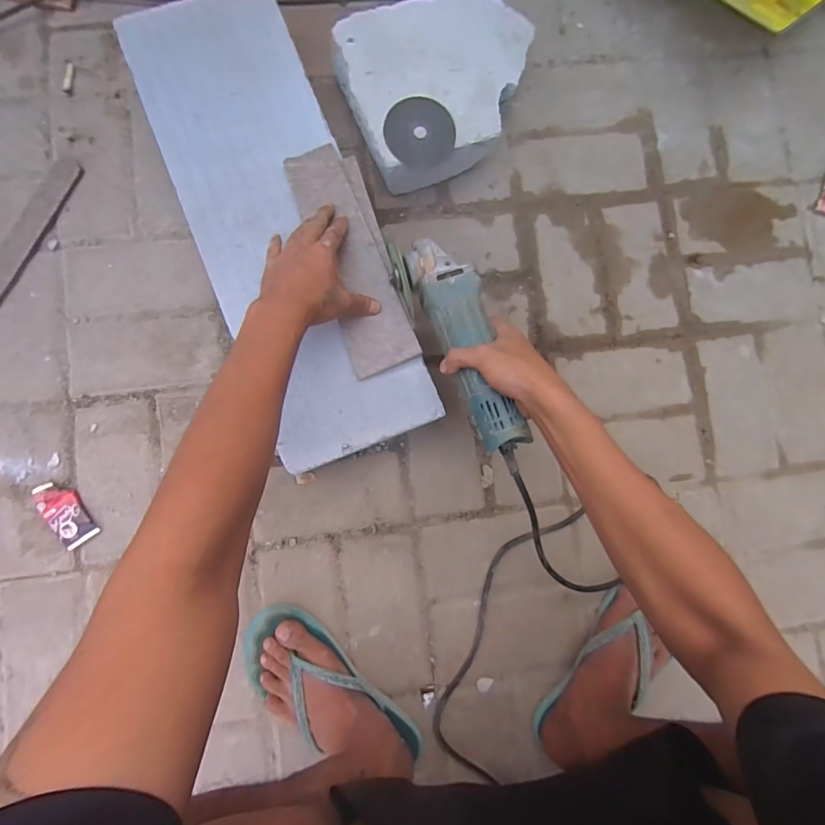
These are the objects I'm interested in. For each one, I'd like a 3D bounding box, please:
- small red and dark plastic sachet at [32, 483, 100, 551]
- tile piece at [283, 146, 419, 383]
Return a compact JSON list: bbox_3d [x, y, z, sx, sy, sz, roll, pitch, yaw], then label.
[{"bbox_3d":[-0.439,0.126,0.520,0.039,0.009,0.090,-38,90,-5],"label":"small red and dark plastic sachet"},{"bbox_3d":[-0.071,-0.178,0.480,0.076,0.009,0.267,-20,89,-4],"label":"tile piece"}]

